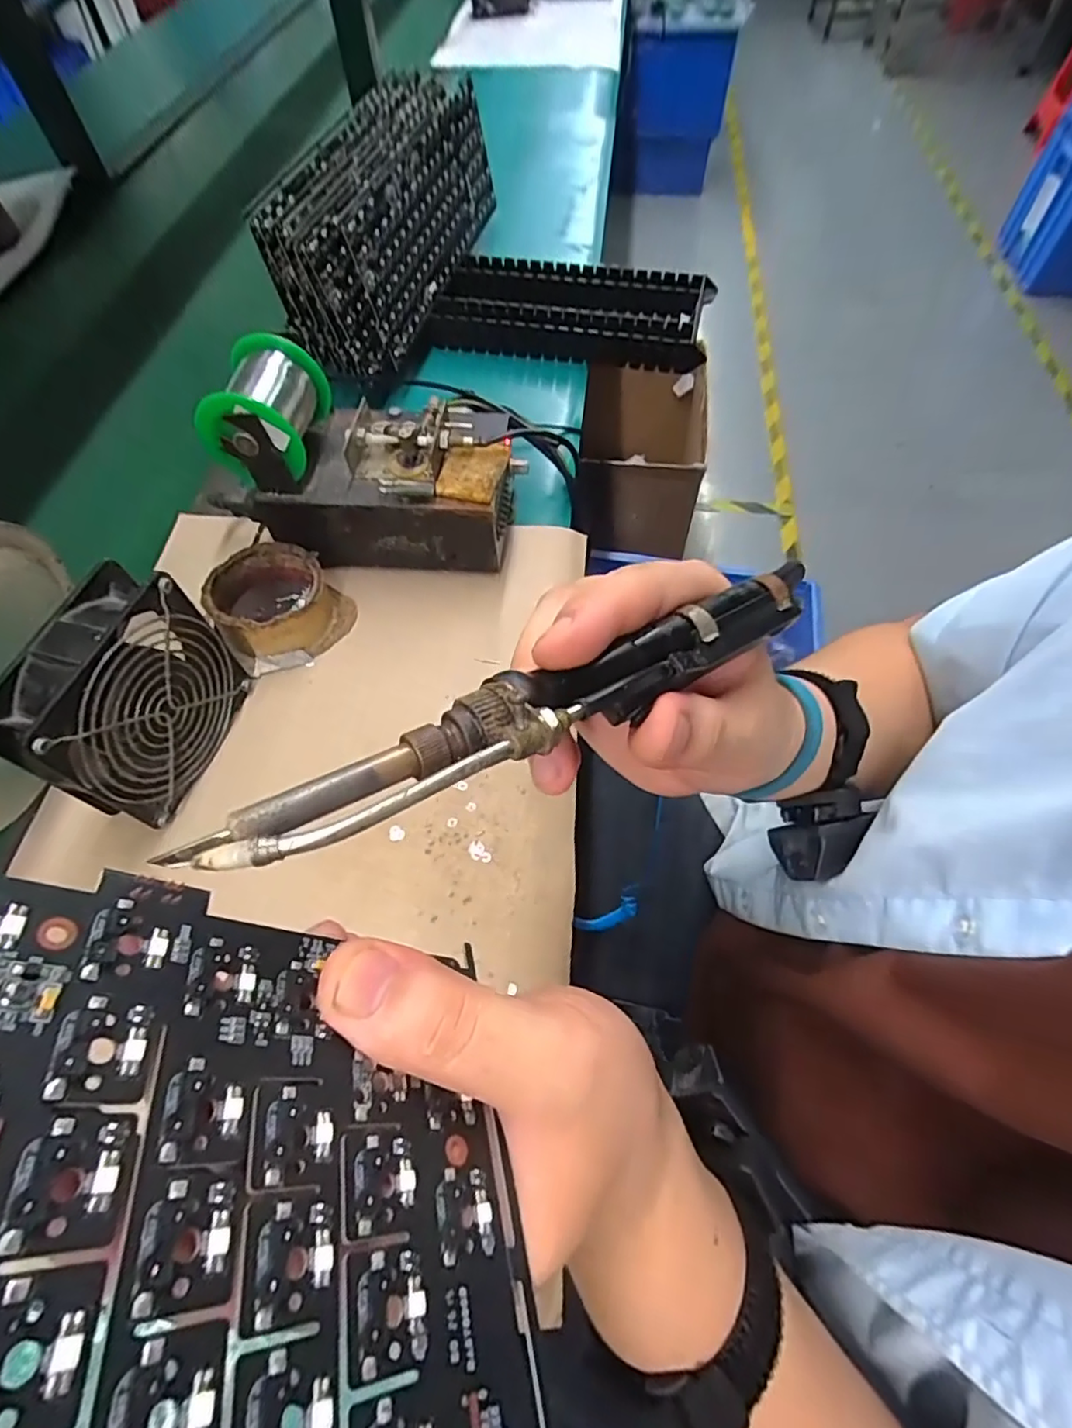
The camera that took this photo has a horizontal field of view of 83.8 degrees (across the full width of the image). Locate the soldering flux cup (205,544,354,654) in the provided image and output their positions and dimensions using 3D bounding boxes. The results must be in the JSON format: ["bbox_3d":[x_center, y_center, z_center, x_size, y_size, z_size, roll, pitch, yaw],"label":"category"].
[{"bbox_3d":[-0.195,-0.086,0.451,0.091,0.042,0.085,1,60,-1],"label":"soldering flux cup"}]

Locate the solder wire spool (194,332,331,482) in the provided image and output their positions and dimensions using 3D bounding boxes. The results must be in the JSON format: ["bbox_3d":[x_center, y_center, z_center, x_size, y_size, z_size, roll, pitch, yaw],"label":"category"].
[{"bbox_3d":[-0.192,-0.212,0.427,0.067,0.077,0.084,4,60,1],"label":"solder wire spool"}]

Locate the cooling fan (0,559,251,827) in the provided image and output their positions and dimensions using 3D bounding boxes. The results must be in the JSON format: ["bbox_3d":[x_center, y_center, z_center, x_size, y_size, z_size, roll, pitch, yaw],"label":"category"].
[{"bbox_3d":[-0.243,-0.009,0.360,0.049,0.116,0.122,14,61,7],"label":"cooling fan"}]

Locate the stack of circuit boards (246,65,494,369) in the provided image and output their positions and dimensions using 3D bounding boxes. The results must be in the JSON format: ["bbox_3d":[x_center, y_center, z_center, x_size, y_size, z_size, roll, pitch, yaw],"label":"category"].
[{"bbox_3d":[-0.154,-0.522,0.628,0.126,0.114,0.390,9,60,4],"label":"stack of circuit boards"}]

